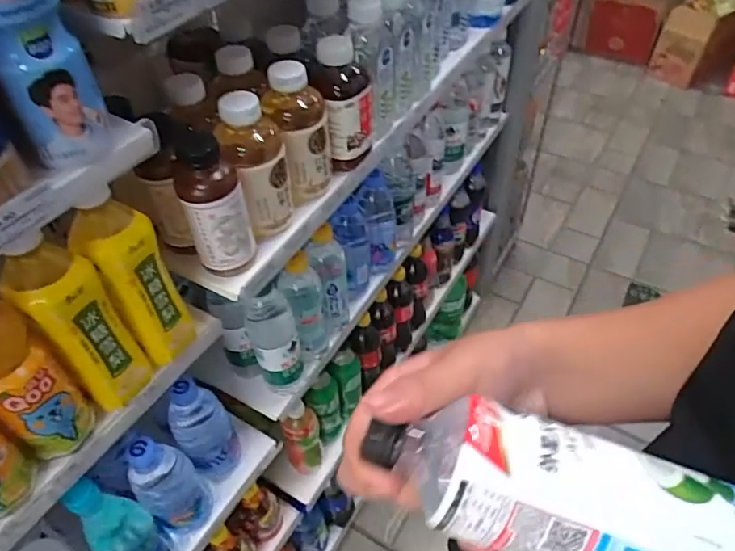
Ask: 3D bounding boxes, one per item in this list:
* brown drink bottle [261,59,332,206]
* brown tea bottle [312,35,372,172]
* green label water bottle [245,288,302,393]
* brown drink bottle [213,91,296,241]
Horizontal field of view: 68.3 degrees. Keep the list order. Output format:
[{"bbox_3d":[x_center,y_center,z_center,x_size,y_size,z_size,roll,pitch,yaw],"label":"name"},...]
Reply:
[{"bbox_3d":[-0.076,-0.160,0.622,0.066,0.155,0.066,-9,47,-5],"label":"brown drink bottle"},{"bbox_3d":[-0.028,-0.207,0.664,0.066,0.150,0.067,-3,47,1],"label":"brown tea bottle"},{"bbox_3d":[-0.127,0.092,0.738,0.063,0.183,0.052,-14,48,-9],"label":"green label water bottle"},{"bbox_3d":[-0.117,-0.119,0.583,0.062,0.151,0.071,-14,48,-10],"label":"brown drink bottle"}]

